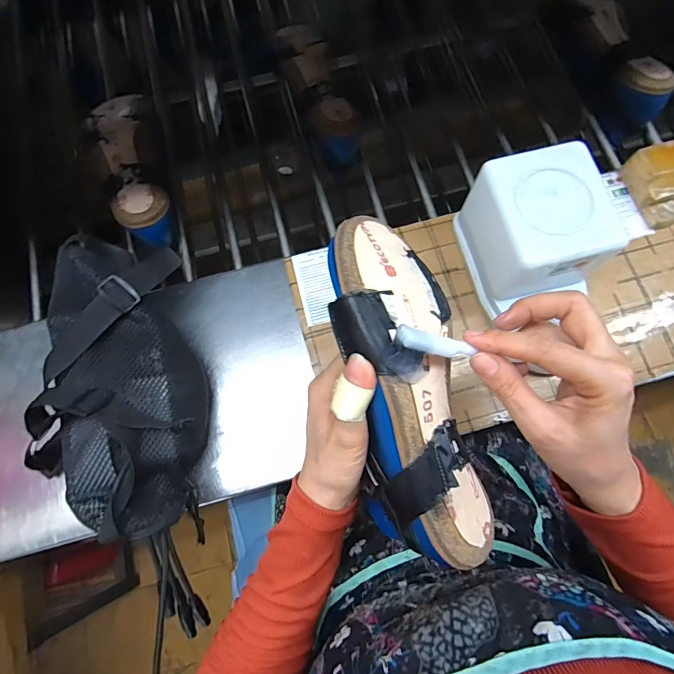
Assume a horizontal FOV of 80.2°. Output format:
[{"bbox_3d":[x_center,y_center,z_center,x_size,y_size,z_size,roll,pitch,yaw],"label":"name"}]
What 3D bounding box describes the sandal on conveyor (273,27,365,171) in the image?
[{"bbox_3d":[-0.027,-0.324,0.532,0.068,0.061,0.215,-21,74,-4],"label":"sandal on conveyor"}]

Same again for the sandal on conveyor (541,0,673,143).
[{"bbox_3d":[0.348,-0.382,0.534,0.076,0.066,0.228,-15,74,-2],"label":"sandal on conveyor"}]

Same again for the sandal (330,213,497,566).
[{"bbox_3d":[0.048,0.029,0.256,0.087,0.060,0.223,-13,88,-35],"label":"sandal"}]

